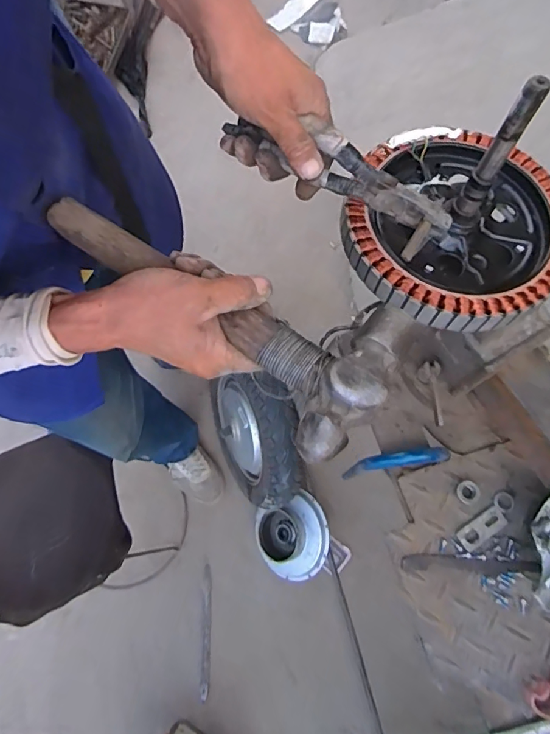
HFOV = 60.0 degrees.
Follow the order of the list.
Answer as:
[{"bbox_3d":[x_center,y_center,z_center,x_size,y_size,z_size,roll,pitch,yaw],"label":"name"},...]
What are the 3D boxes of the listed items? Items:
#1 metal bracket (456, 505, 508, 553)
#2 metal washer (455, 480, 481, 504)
[{"bbox_3d":[0.241,0.187,0.554,0.060,0.004,0.028,-34,76,-8],"label":"metal bracket"},{"bbox_3d":[0.227,0.147,0.559,0.028,0.015,0.027,0,74,1],"label":"metal washer"}]

